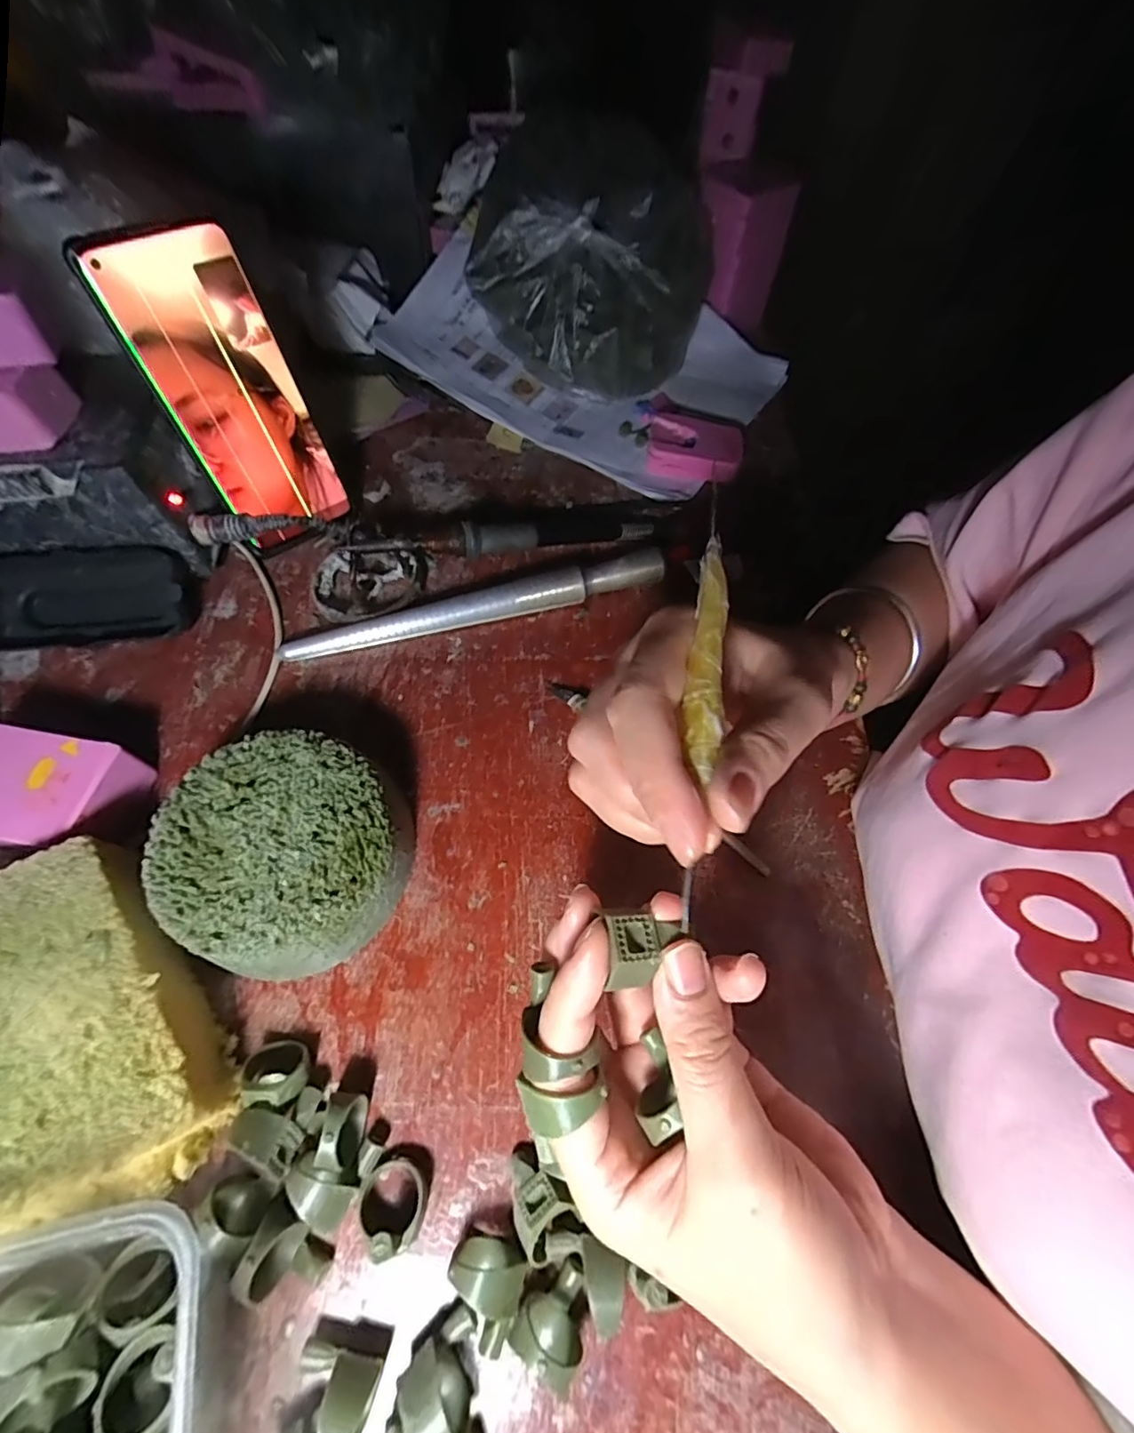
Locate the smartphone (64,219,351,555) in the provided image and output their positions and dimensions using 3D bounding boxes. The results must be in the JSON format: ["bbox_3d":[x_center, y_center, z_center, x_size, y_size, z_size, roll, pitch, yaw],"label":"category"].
[{"bbox_3d":[-0.186,-0.175,0.311,0.070,0.154,0.006,-35,51,-18],"label":"smartphone"}]

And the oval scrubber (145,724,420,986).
[{"bbox_3d":[-0.128,0.063,0.255,0.100,0.044,0.100,3,62,-2],"label":"oval scrubber"}]

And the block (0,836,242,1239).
[{"bbox_3d":[-0.198,0.127,0.217,0.094,0.044,0.135,-34,69,-19],"label":"block"}]

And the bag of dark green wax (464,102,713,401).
[{"bbox_3d":[0.023,-0.346,0.423,0.168,0.133,0.155,17,63,6],"label":"bag of dark green wax"}]

